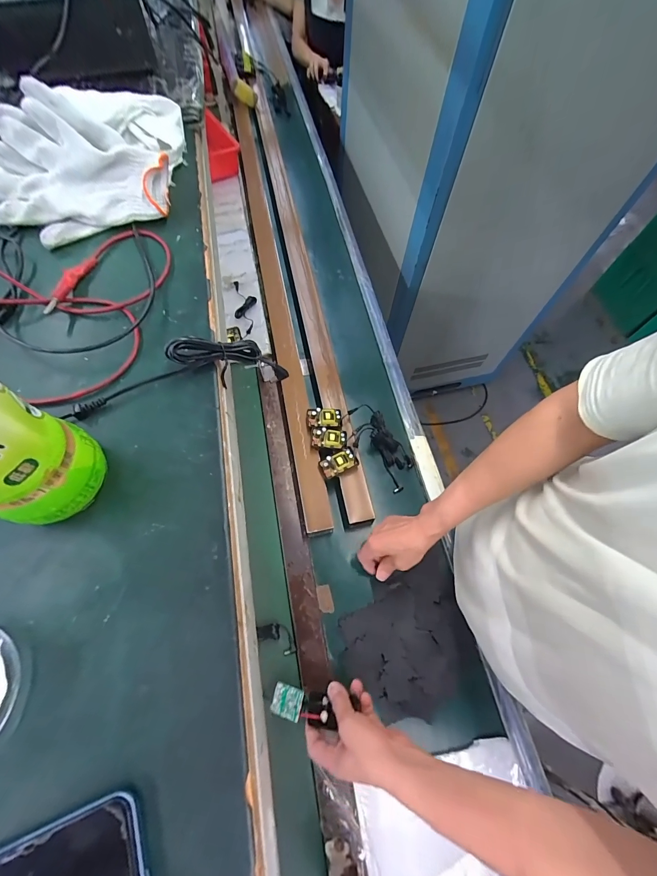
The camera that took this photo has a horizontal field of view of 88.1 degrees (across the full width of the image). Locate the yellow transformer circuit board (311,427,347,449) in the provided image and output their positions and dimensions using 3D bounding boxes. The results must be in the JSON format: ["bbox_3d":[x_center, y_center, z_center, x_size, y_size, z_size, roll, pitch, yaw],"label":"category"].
[{"bbox_3d":[0.001,-0.001,0.675,0.068,0.018,0.038,1,65,-2],"label":"yellow transformer circuit board"}]

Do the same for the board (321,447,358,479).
[{"bbox_3d":[0.020,0.045,0.644,0.064,0.026,0.041,-26,69,-14],"label":"board"}]

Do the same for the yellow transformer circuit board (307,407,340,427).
[{"bbox_3d":[-0.008,-0.040,0.686,0.065,0.017,0.040,-4,65,-4],"label":"yellow transformer circuit board"}]

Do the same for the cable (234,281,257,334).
[{"bbox_3d":[-0.212,-0.339,0.866,0.053,0.031,0.188,-6,65,-5],"label":"cable"}]

